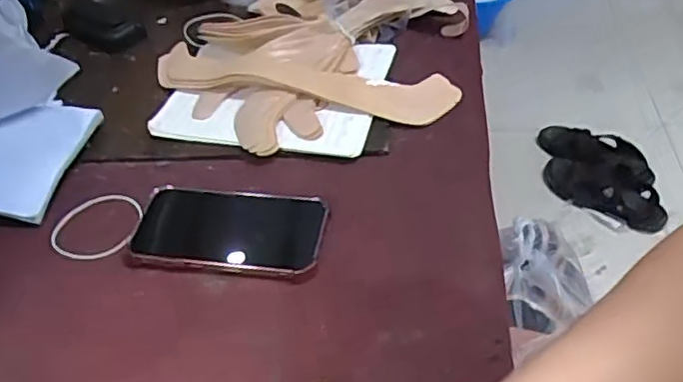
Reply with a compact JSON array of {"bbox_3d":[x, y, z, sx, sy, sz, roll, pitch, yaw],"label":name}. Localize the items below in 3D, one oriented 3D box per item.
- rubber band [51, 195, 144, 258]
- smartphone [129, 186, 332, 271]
[{"bbox_3d":[-0.201,0.027,0.516,0.074,0.006,0.065,-16,46,-10],"label":"rubber band"},{"bbox_3d":[-0.088,0.029,0.494,0.149,0.010,0.074,3,46,9],"label":"smartphone"}]

